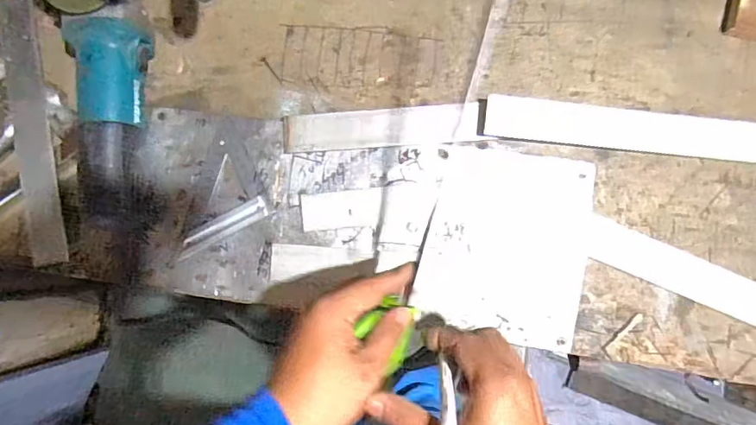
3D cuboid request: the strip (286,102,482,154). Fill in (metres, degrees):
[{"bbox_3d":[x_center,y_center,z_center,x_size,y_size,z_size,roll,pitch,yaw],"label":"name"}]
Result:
[{"bbox_3d":[0.003,-0.086,0.506,0.196,0.005,0.039,-3,99,4],"label":"strip"}]

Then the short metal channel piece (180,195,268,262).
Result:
[{"bbox_3d":[-0.164,0.015,0.517,0.105,0.007,0.023,-27,84,4],"label":"short metal channel piece"}]

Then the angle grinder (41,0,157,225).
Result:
[{"bbox_3d":[-0.270,-0.126,0.491,0.073,0.091,0.263,-5,86,3],"label":"angle grinder"}]

